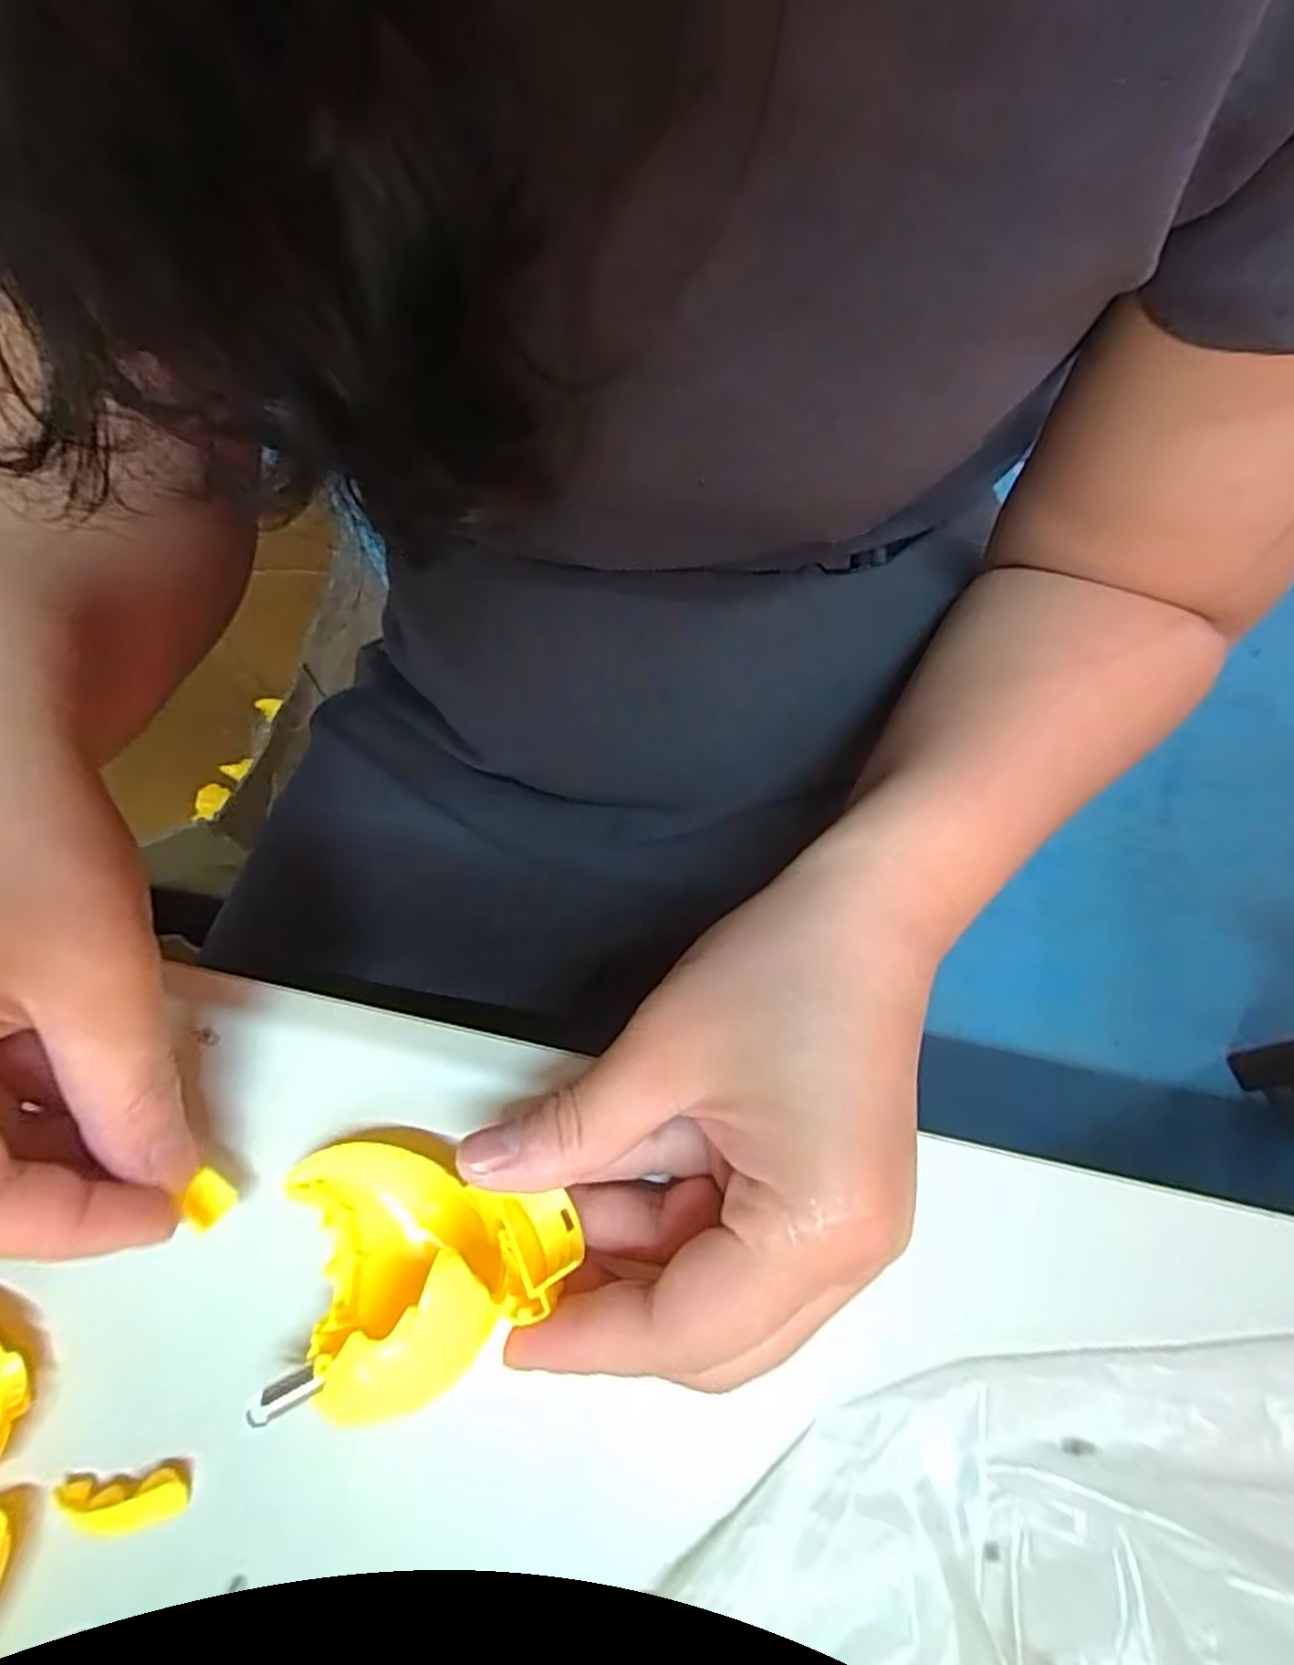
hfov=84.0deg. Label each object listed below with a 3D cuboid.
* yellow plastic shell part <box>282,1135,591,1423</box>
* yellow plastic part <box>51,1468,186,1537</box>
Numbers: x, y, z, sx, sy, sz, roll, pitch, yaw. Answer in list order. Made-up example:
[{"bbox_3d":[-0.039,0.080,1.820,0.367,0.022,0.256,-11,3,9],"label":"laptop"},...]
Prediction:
[{"bbox_3d":[-0.057,0.103,0.169,0.074,0.040,0.047,11,65,7],"label":"yellow plastic shell part"},{"bbox_3d":[-0.123,0.155,0.166,0.031,0.006,0.010,-7,64,-2],"label":"yellow plastic part"}]

